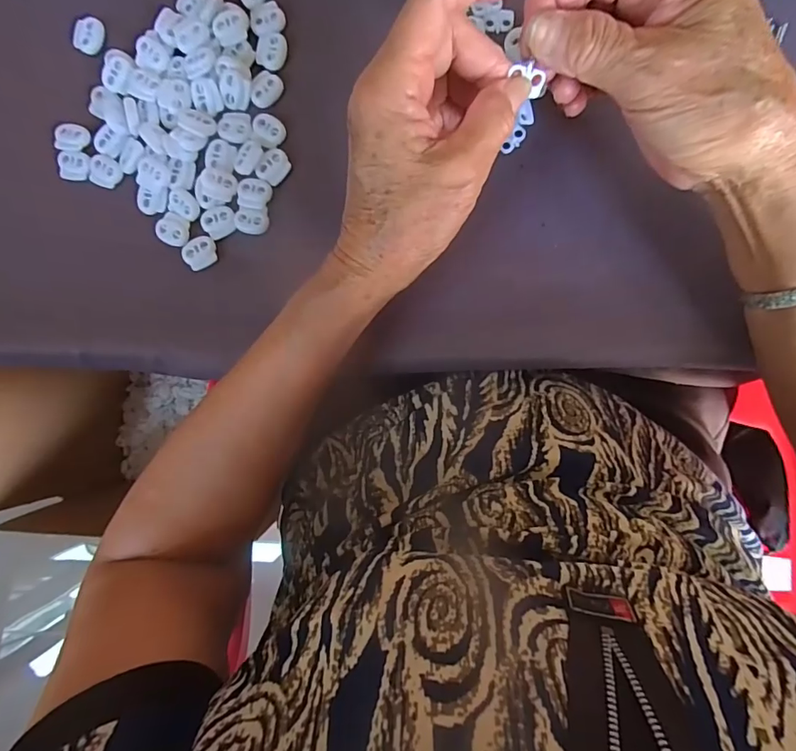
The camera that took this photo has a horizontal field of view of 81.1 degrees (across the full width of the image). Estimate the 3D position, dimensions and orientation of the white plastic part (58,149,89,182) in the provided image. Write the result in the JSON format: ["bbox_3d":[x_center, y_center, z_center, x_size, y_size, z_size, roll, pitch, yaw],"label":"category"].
[{"bbox_3d":[-0.216,-0.139,0.309,0.020,0.005,0.020,9,101,1],"label":"white plastic part"}]

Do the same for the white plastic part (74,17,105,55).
[{"bbox_3d":[-0.205,-0.225,0.308,0.016,0.006,0.022,8,91,5],"label":"white plastic part"}]

